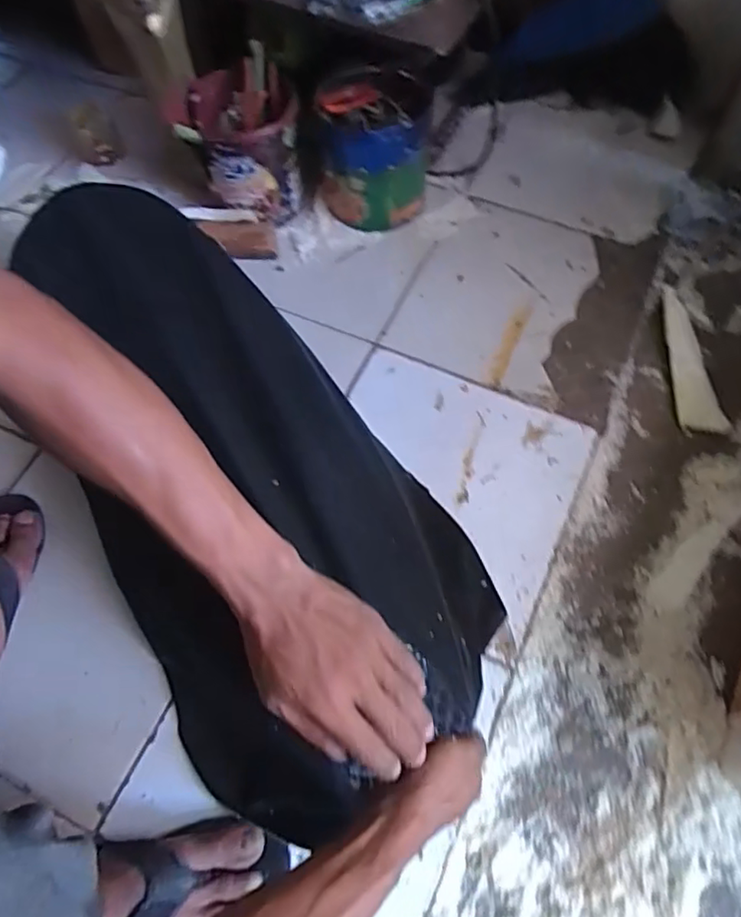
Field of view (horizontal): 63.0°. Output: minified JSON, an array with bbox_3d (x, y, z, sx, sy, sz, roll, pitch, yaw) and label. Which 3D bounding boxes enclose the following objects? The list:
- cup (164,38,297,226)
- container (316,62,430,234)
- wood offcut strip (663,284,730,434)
[{"bbox_3d":[-0.168,-0.414,0.814,0.138,0.189,0.135,-1,63,2],"label":"cup"},{"bbox_3d":[0.005,-0.413,0.822,0.145,0.154,0.139,-1,63,2],"label":"container"},{"bbox_3d":[0.395,-0.129,0.768,0.055,0.008,0.215,-4,63,1],"label":"wood offcut strip"}]

